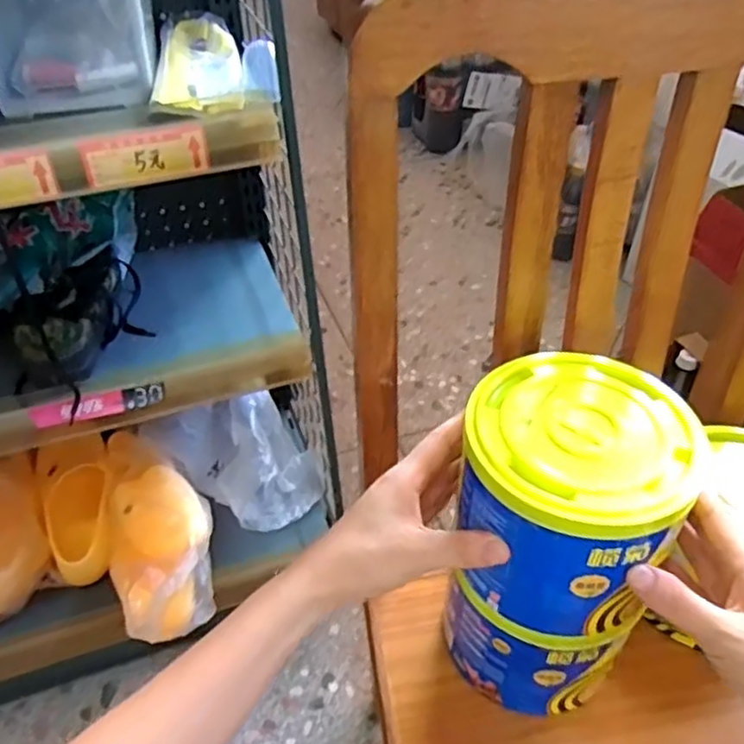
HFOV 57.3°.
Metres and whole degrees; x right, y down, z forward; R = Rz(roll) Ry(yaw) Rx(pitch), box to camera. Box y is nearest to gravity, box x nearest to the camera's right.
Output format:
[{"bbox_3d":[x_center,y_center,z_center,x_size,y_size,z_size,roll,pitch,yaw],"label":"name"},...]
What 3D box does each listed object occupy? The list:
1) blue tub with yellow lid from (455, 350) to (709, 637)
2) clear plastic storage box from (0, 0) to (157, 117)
[{"bbox_3d":[0.120,0.073,0.423,0.124,0.111,0.125,0,43,0],"label":"blue tub with yellow lid"},{"bbox_3d":[-0.282,-0.345,0.628,0.154,0.109,0.217,-11,44,-12],"label":"clear plastic storage box"}]

